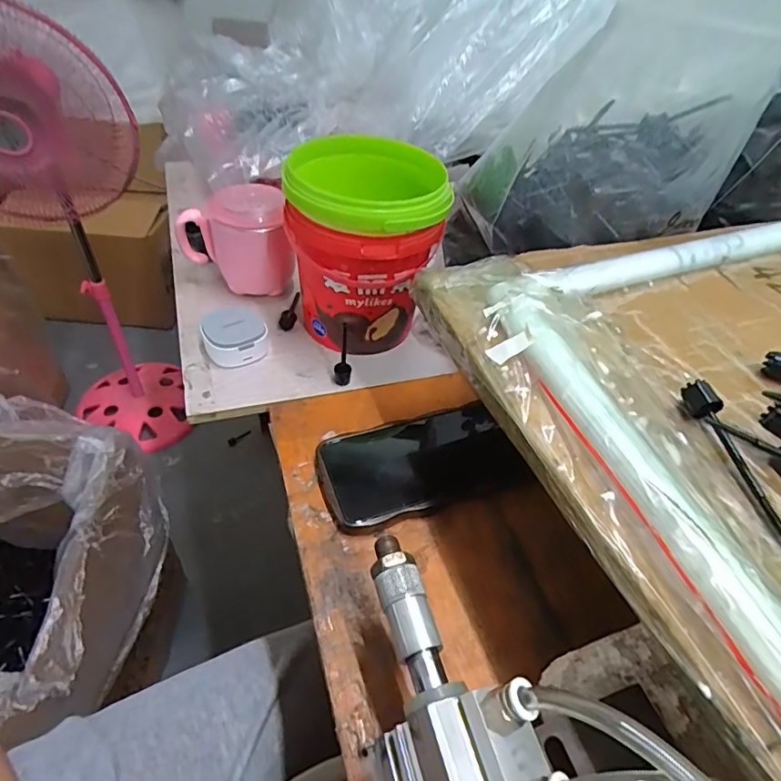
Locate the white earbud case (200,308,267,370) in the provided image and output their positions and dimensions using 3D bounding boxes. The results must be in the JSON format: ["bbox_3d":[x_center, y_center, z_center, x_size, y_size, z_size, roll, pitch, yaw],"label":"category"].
[{"bbox_3d":[-0.142,-0.050,0.469,0.052,0.030,0.051,-14,50,-19],"label":"white earbud case"}]

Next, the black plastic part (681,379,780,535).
[{"bbox_3d":[0.163,0.030,0.243,0.013,0.015,0.084,-2,46,-8],"label":"black plastic part"}]

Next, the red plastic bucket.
[{"bbox_3d":[-0.025,-0.121,0.464,0.126,0.154,0.122,-2,47,-8],"label":"red plastic bucket"}]

